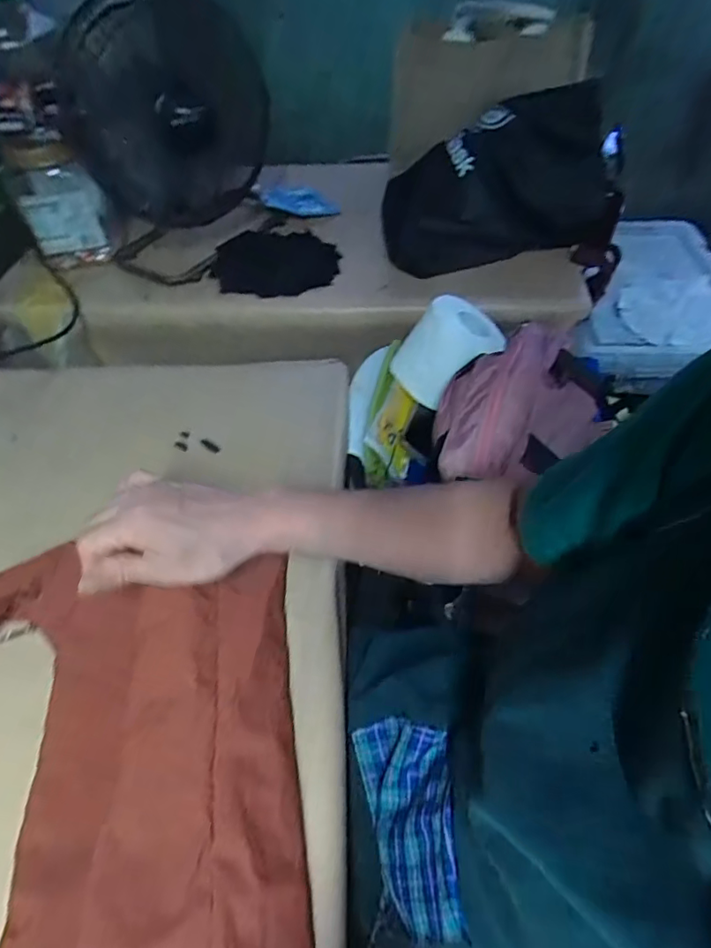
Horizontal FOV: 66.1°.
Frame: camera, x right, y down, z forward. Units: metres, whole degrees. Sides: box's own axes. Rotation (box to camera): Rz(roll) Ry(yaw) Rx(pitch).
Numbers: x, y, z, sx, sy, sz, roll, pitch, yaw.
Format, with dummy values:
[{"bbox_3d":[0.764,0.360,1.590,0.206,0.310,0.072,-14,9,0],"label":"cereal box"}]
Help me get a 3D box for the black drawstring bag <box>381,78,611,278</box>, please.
[{"bbox_3d":[0.224,-0.416,0.780,0.378,0.177,0.106,-22,53,-15],"label":"black drawstring bag"}]

